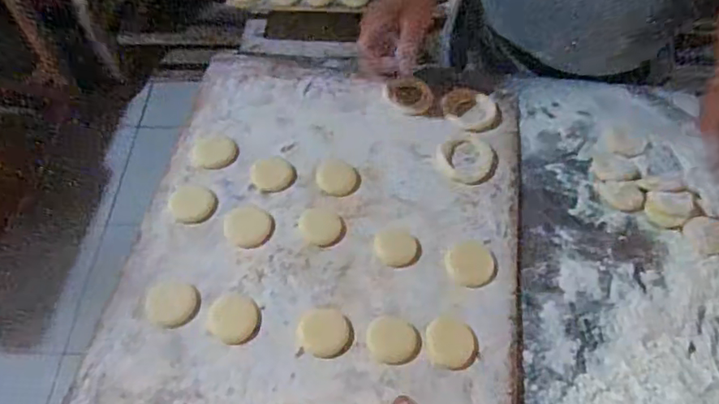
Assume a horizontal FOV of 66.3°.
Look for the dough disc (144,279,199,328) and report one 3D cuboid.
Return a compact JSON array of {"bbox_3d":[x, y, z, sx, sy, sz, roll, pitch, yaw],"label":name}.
[{"bbox_3d":[-0.193,0.102,0.559,0.050,0.004,0.046,1,55,-2],"label":"dough disc"}]

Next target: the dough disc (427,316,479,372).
[{"bbox_3d":[0.092,0.139,0.545,0.049,0.004,0.052,1,55,-2],"label":"dough disc"}]

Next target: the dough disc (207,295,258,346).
[{"bbox_3d":[-0.126,0.117,0.555,0.050,0.004,0.048,1,55,-2],"label":"dough disc"}]

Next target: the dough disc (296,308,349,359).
[{"bbox_3d":[-0.036,0.129,0.546,0.050,0.004,0.048,0,55,-3],"label":"dough disc"}]

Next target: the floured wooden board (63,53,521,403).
[{"bbox_3d":[-0.041,0.063,0.594,0.418,0.015,0.592,8,55,3],"label":"floured wooden board"}]

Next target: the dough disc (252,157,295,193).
[{"bbox_3d":[-0.103,-0.033,0.656,0.049,0.004,0.051,1,55,-2],"label":"dough disc"}]

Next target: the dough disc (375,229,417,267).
[{"bbox_3d":[0.041,0.048,0.602,0.044,0.004,0.043,1,55,-2],"label":"dough disc"}]

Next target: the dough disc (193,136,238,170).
[{"bbox_3d":[-0.174,-0.060,0.670,0.051,0.004,0.051,1,55,-2],"label":"dough disc"}]

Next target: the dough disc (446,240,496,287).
[{"bbox_3d":[0.120,0.065,0.595,0.052,0.004,0.049,1,55,-2],"label":"dough disc"}]

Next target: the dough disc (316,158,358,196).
[{"bbox_3d":[-0.027,-0.031,0.659,0.045,0.004,0.052,-2,55,-4],"label":"dough disc"}]

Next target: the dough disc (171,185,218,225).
[{"bbox_3d":[-0.188,0.003,0.628,0.050,0.004,0.053,1,55,-2],"label":"dough disc"}]

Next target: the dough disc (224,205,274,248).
[{"bbox_3d":[-0.124,0.025,0.615,0.055,0.004,0.050,1,55,-2],"label":"dough disc"}]

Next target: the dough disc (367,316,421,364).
[{"bbox_3d":[0.034,0.135,0.544,0.051,0.004,0.046,-1,55,-3],"label":"dough disc"}]

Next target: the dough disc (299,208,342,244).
[{"bbox_3d":[-0.043,0.026,0.615,0.045,0.004,0.044,1,55,-2],"label":"dough disc"}]

